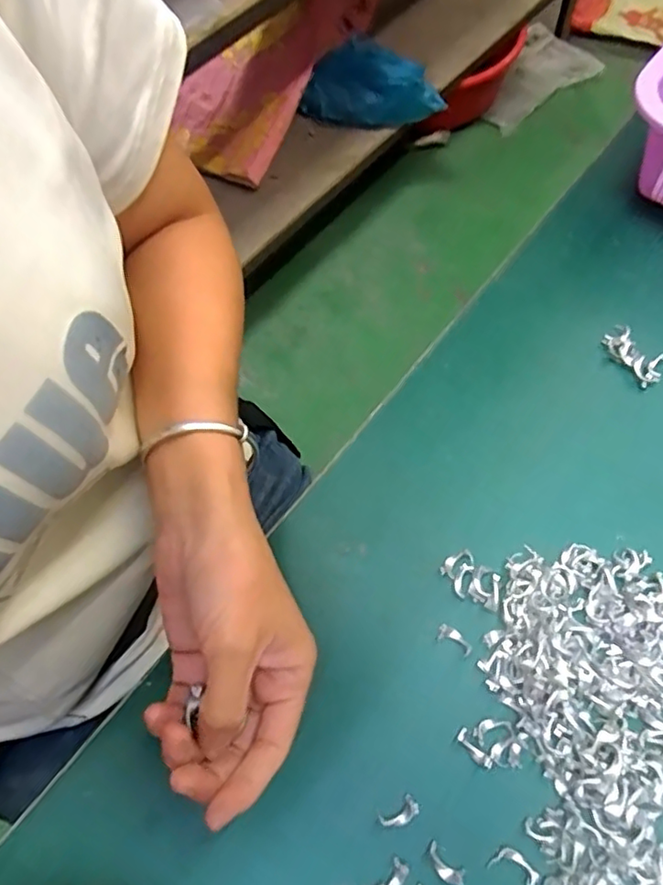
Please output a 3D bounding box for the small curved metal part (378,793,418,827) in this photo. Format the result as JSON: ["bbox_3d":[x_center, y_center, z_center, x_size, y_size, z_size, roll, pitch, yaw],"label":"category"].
[{"bbox_3d":[0.032,0.175,0.277,0.019,0.004,0.009,-30,67,-10],"label":"small curved metal part"}]

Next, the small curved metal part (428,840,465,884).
[{"bbox_3d":[0.052,0.192,0.266,0.020,0.004,0.010,38,72,18],"label":"small curved metal part"}]

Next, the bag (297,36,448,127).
[{"bbox_3d":[0.082,-0.708,1.176,0.275,0.135,0.117,23,69,15],"label":"bag"}]

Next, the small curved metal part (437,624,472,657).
[{"bbox_3d":[0.065,0.103,0.308,0.019,0.004,0.009,26,69,15],"label":"small curved metal part"}]

